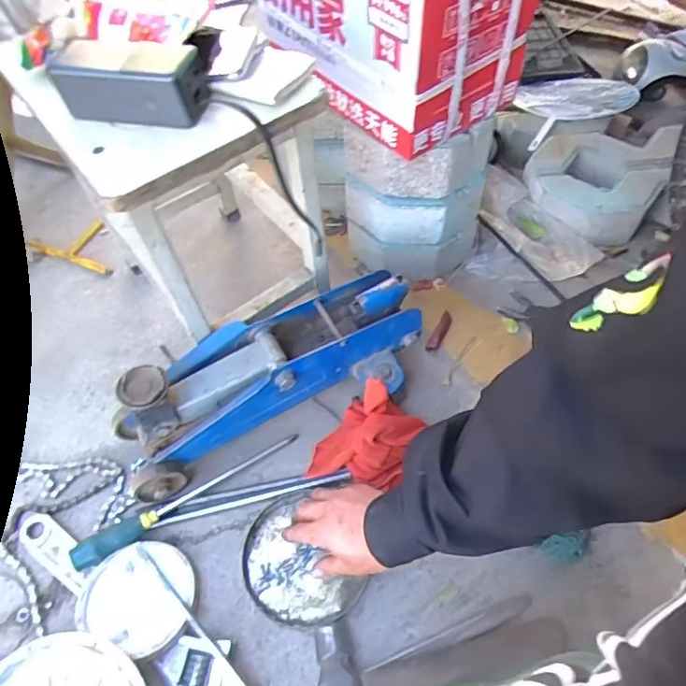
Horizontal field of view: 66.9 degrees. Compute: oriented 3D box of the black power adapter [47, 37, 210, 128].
[{"bbox_3d":[-0.194,-0.240,0.473,0.138,0.050,0.068,11,58,9],"label":"black power adapter"}]

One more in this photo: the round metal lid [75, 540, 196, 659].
[{"bbox_3d":[-0.227,0.277,0.578,0.124,0.017,0.107,17,57,15],"label":"round metal lid"}]

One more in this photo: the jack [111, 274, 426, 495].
[{"bbox_3d":[-0.094,0.041,0.658,0.394,0.148,0.147,-20,59,-11],"label":"jack"}]

